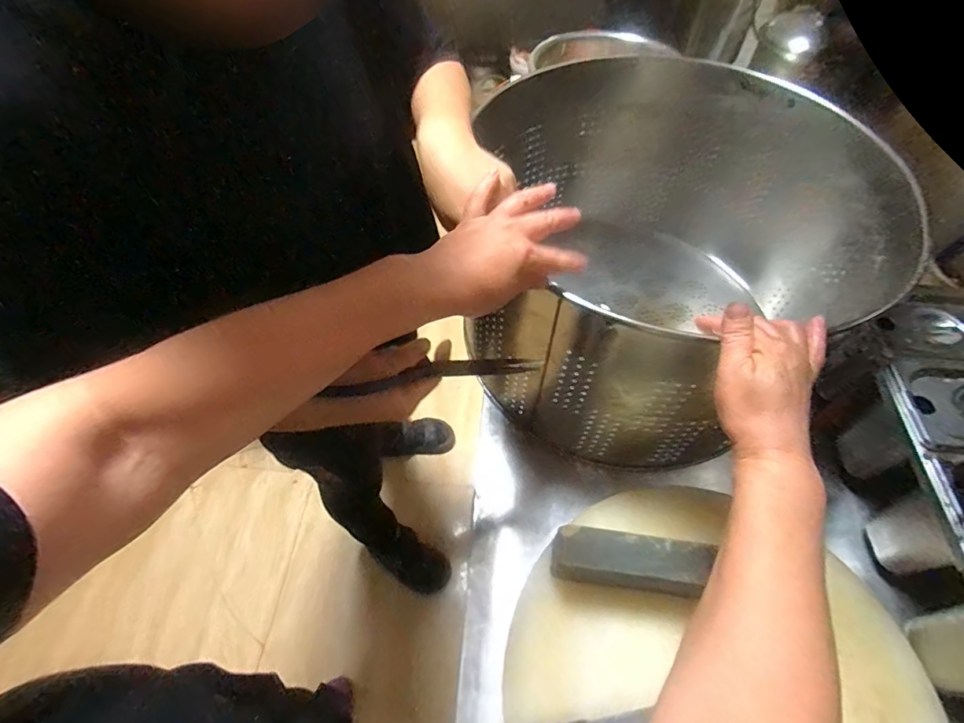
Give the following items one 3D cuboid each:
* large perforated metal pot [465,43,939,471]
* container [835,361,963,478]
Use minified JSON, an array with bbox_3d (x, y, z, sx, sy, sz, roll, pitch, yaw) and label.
[{"bbox_3d":[0.233,-0.145,0.660,0.445,0.301,0.486,0,56,0],"label":"large perforated metal pot"},{"bbox_3d":[0.524,0.075,0.544,0.175,0.125,0.113,6,56,4],"label":"container"}]

